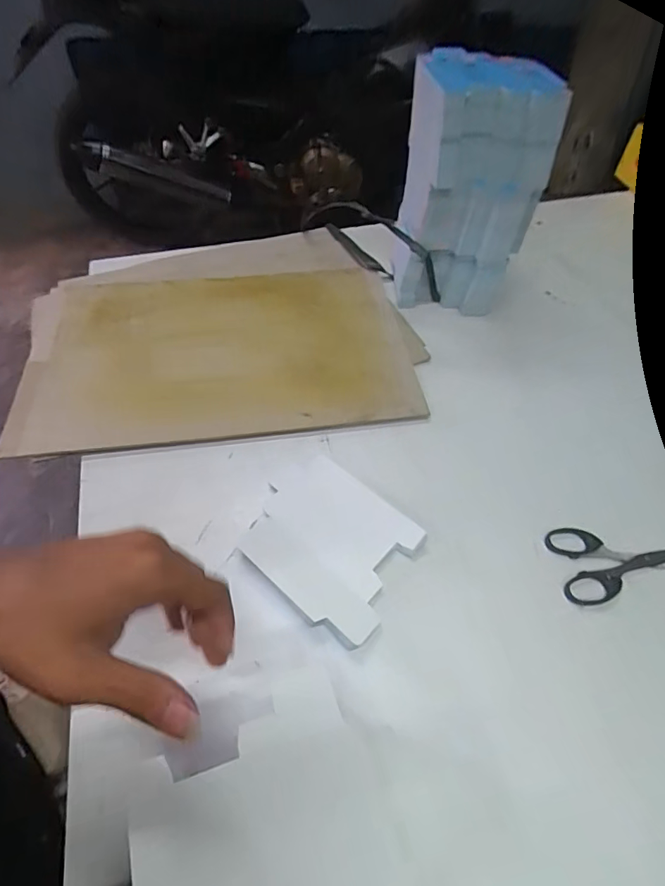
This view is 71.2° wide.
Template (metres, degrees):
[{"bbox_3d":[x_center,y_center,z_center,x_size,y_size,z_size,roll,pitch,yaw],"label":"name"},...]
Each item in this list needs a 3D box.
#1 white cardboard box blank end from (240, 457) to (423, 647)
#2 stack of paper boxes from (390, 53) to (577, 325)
[{"bbox_3d":[-0.003,0.085,0.410,0.147,0.011,0.120,36,60,22],"label":"white cardboard box blank end"},{"bbox_3d":[0.153,-0.294,0.552,0.130,0.248,0.128,3,53,-1],"label":"stack of paper boxes"}]

